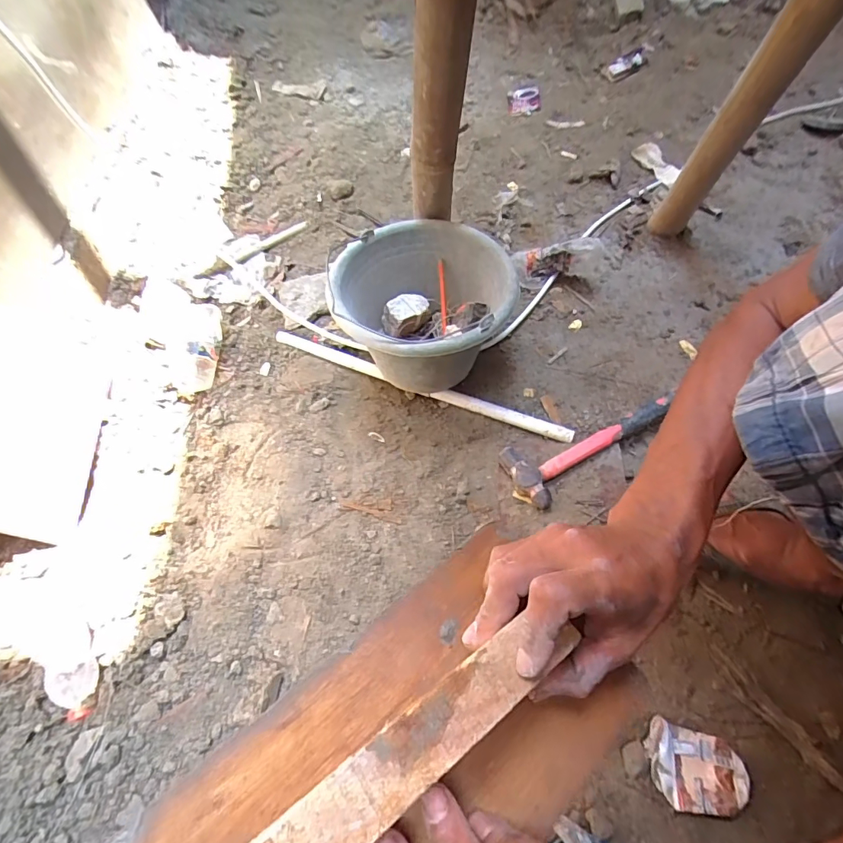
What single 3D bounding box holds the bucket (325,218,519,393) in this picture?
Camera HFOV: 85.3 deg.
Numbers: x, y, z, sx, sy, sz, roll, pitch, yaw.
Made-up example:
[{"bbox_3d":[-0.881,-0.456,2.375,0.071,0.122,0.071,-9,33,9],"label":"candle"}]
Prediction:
[{"bbox_3d":[-0.002,-0.155,0.688,0.237,0.176,0.240,-2,61,4],"label":"bucket"}]

